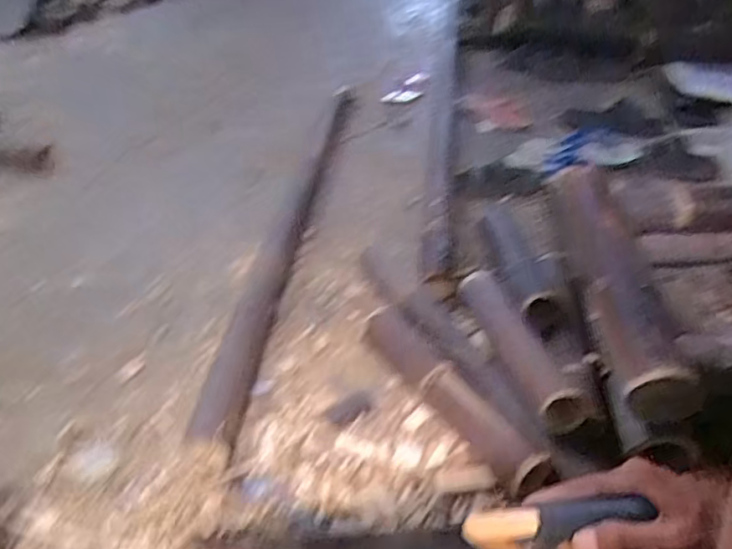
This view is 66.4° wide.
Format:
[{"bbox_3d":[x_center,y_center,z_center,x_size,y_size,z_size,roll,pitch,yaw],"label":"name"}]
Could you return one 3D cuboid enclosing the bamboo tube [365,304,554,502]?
[{"bbox_3d":[0.107,0.148,0.764,0.065,0.076,0.334,-21,44,-27],"label":"bamboo tube"}]

